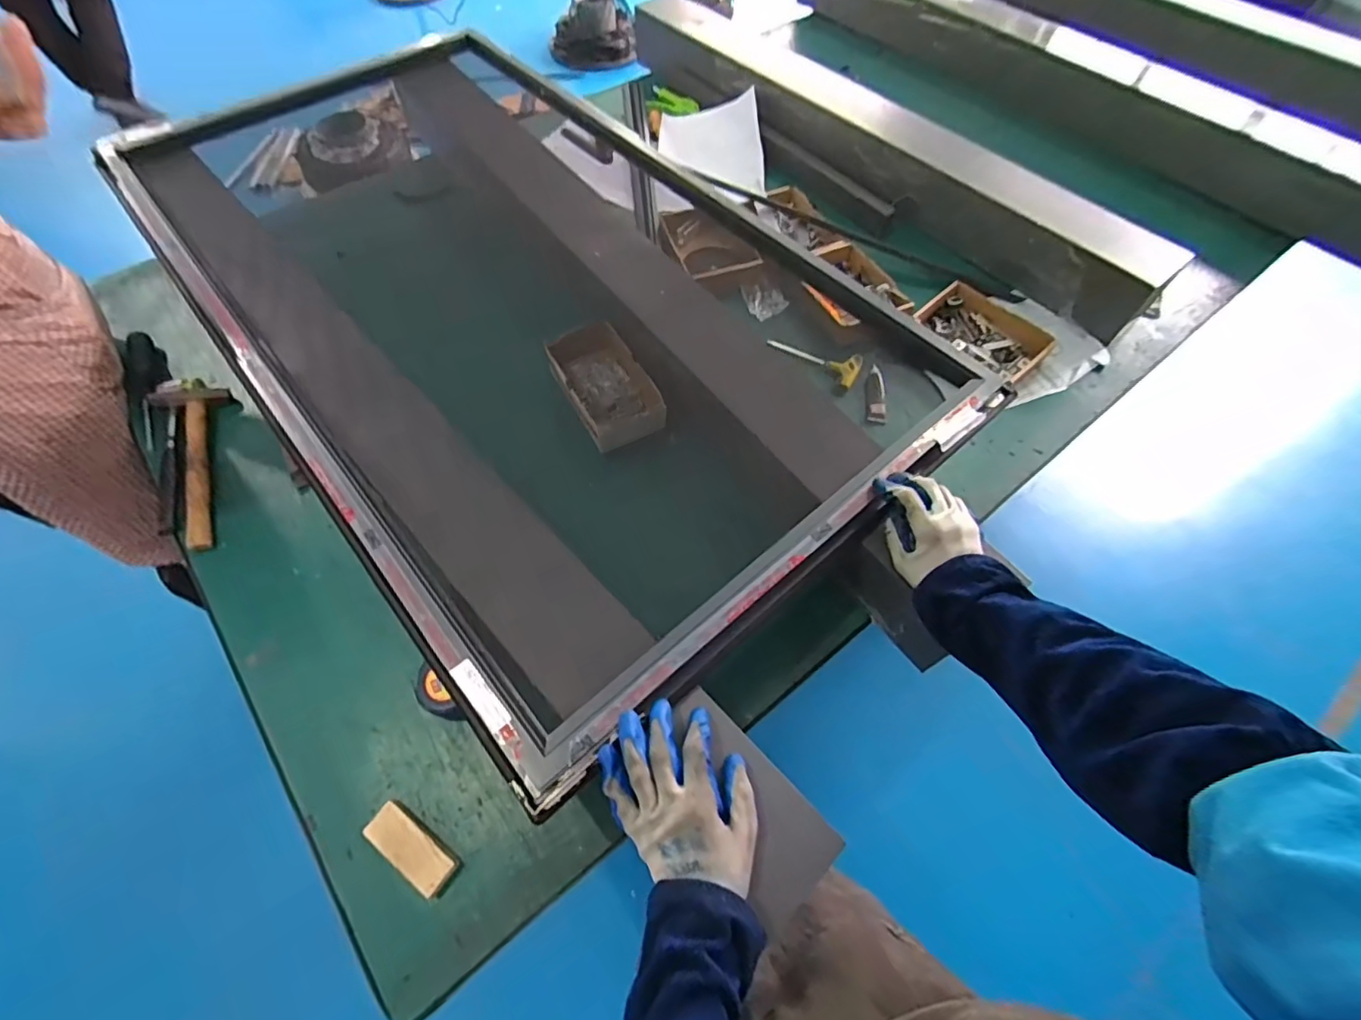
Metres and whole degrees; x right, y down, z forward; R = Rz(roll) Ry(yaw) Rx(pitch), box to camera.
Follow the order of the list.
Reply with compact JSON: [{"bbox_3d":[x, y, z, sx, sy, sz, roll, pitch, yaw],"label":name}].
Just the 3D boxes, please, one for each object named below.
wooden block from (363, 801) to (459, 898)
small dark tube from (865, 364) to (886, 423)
[{"bbox_3d":[-0.266,0.336,0.582,0.097,0.020,0.036,33,66,16],"label":"wooden block"},{"bbox_3d":[0.294,-0.172,0.880,0.029,0.020,0.094,6,61,3],"label":"small dark tube"}]

